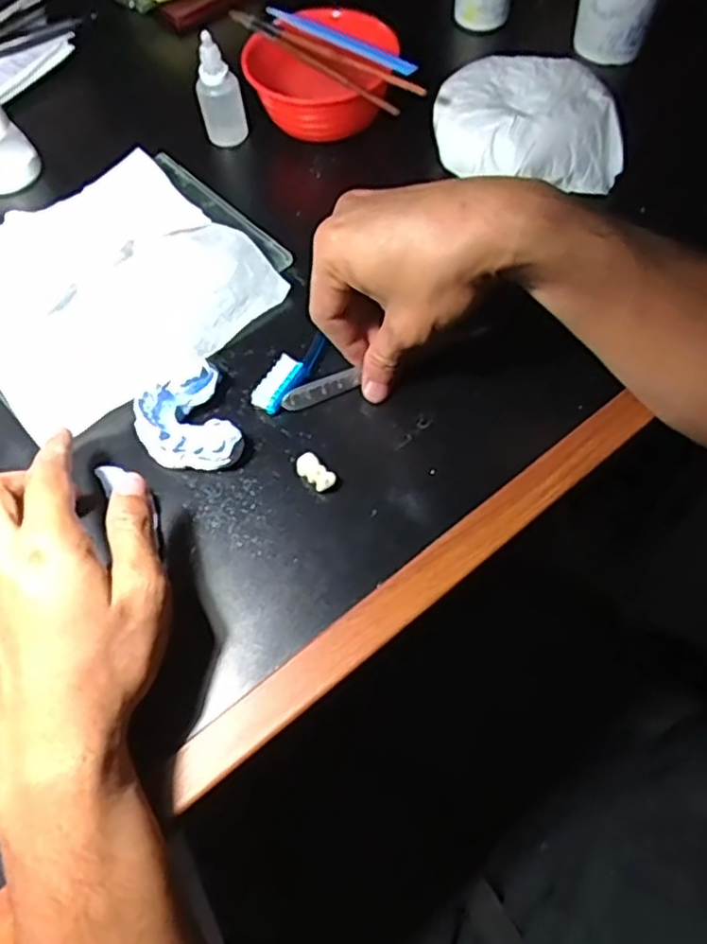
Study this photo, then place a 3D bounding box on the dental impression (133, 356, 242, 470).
[{"bbox_3d":[-0.096,-0.030,0.394,0.051,0.022,0.068,-18,63,-8],"label":"dental impression"}]

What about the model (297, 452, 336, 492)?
[{"bbox_3d":[-0.021,0.000,0.380,0.012,0.009,0.025,-41,68,-18],"label":"model"}]

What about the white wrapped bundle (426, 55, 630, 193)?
[{"bbox_3d":[0.120,-0.250,0.487,0.119,0.039,0.112,-4,62,-1],"label":"white wrapped bundle"}]

